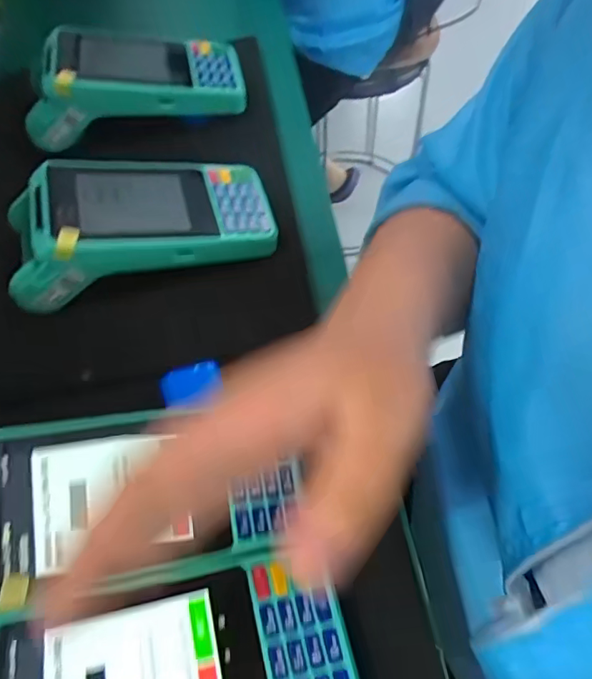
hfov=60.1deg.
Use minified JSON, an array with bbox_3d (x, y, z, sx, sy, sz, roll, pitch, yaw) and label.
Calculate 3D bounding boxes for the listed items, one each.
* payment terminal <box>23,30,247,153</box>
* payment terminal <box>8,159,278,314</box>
[{"bbox_3d":[-0.133,-0.216,0.420,0.170,0.062,0.082,-14,60,-4],"label":"payment terminal"},{"bbox_3d":[-0.102,-0.080,0.340,0.171,0.062,0.080,-18,60,-7],"label":"payment terminal"}]

